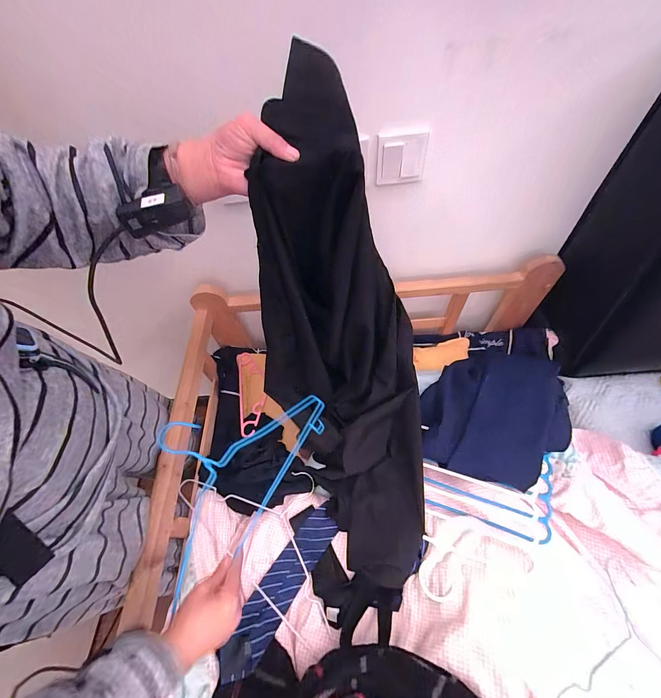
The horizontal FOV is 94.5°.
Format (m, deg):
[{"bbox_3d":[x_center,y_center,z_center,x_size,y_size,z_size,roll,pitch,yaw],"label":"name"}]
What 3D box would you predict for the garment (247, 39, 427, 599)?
[{"bbox_3d":[0.036,0.012,0.490,0.229,0.667,0.175,-17,28,-6],"label":"garment"}]

